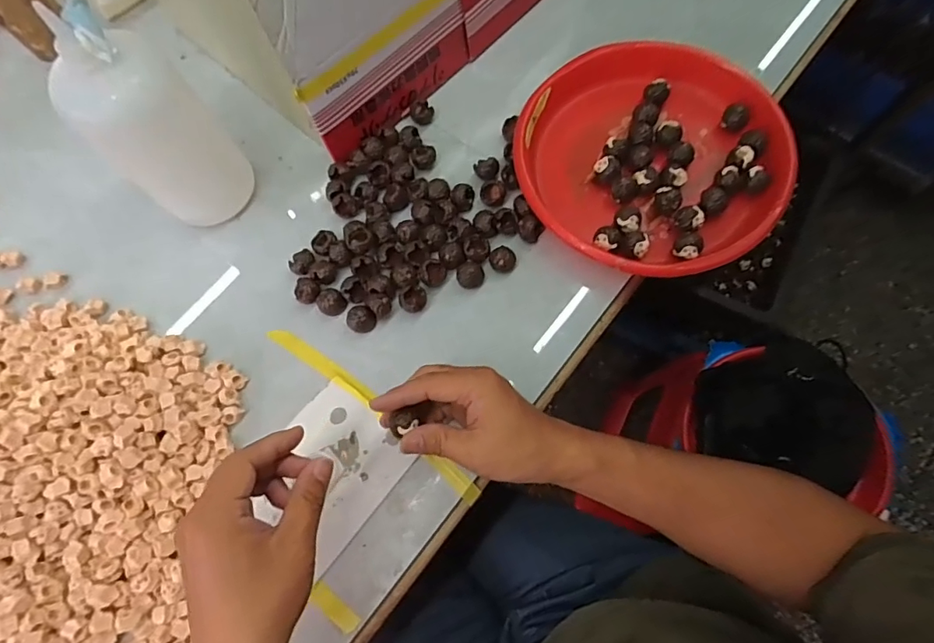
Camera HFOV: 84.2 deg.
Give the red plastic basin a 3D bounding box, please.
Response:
[{"bbox_3d":[0.175,-0.161,0.499,0.242,0.054,0.239,-1,71,3],"label":"red plastic basin"}]

